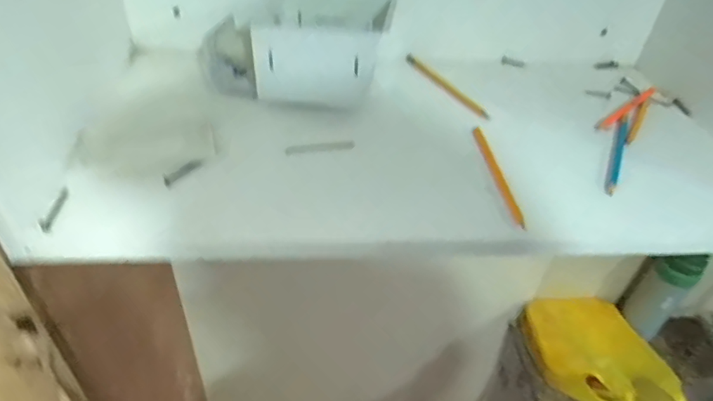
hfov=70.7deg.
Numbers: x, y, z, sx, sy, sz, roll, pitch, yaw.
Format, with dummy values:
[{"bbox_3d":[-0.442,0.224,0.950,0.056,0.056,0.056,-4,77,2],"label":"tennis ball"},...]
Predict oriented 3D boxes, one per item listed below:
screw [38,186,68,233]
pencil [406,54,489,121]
[{"bbox_3d":[-0.241,0.006,0.403,0.009,0.011,0.047,2,41,-4],"label":"screw"},{"bbox_3d":[0.105,-0.139,0.601,0.010,0.011,0.154,-20,47,-26],"label":"pencil"}]

